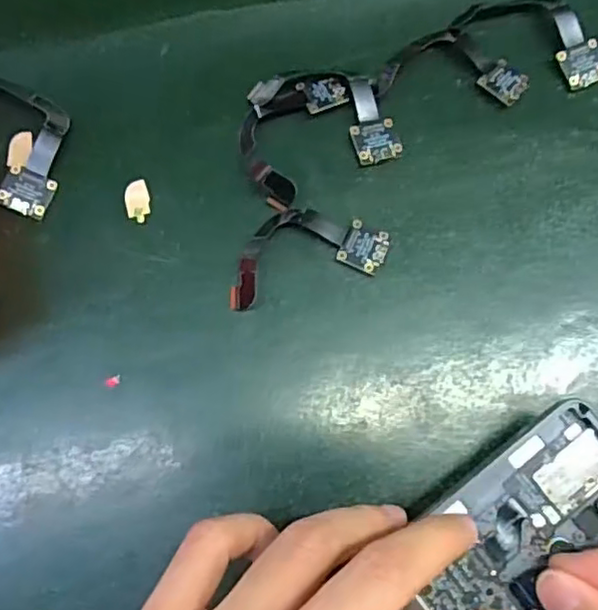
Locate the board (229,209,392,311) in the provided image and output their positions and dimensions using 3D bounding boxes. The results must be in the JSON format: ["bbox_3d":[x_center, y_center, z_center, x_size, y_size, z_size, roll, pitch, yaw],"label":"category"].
[{"bbox_3d":[0.003,-0.025,0.271,0.071,0.009,0.036,-15,75,-4],"label":"board"}]

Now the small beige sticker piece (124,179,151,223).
[{"bbox_3d":[-0.070,-0.045,0.279,0.010,0.004,0.019,-5,75,-1],"label":"small beige sticker piece"}]

